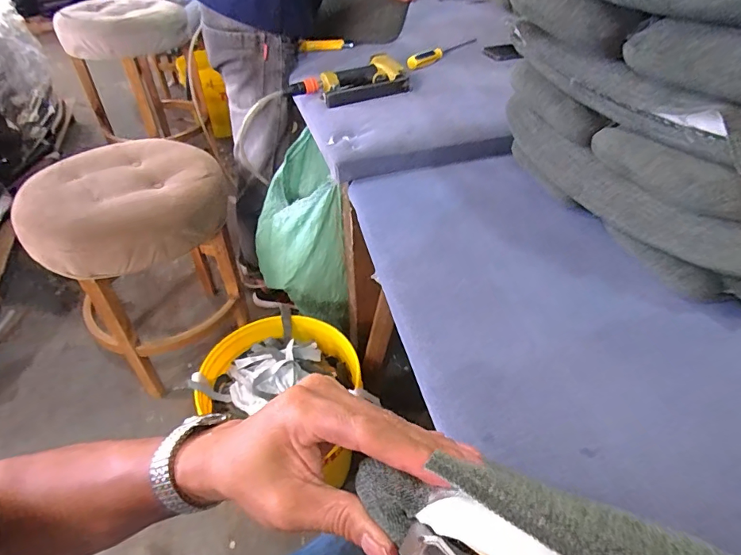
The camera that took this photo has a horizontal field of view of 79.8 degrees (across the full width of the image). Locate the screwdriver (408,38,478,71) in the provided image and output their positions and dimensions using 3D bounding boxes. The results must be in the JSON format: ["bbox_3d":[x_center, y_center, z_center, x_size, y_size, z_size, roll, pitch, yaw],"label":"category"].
[{"bbox_3d":[0.172,-0.539,1.050,0.035,0.027,0.257,29,50,28],"label":"screwdriver"}]

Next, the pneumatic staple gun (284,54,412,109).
[{"bbox_3d":[-0.046,-0.388,0.887,0.239,0.043,0.127,-17,45,-17],"label":"pneumatic staple gun"}]

